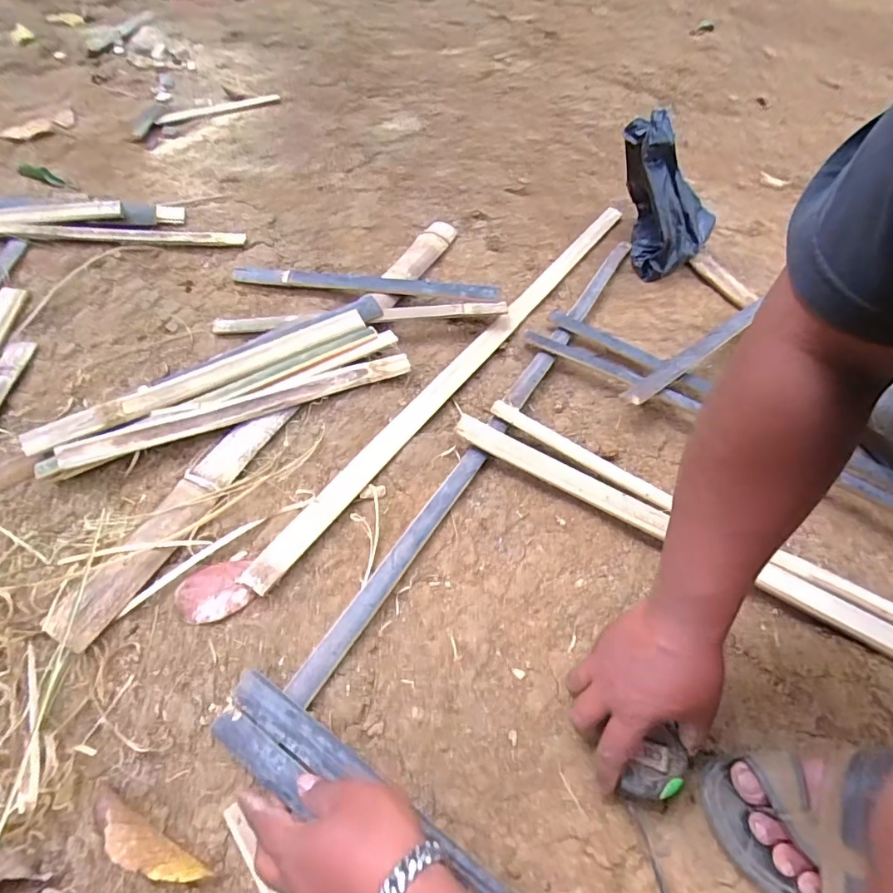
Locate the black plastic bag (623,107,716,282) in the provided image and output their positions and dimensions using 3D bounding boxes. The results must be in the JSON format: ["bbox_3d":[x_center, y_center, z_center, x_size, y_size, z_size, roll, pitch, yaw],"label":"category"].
[{"bbox_3d":[0.347,-0.397,0.790,0.184,0.191,0.146,24,57,12],"label":"black plastic bag"}]

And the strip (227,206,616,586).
[{"bbox_3d":[0.055,-0.142,0.694,0.037,0.019,0.857,31,58,16],"label":"strip"}]

